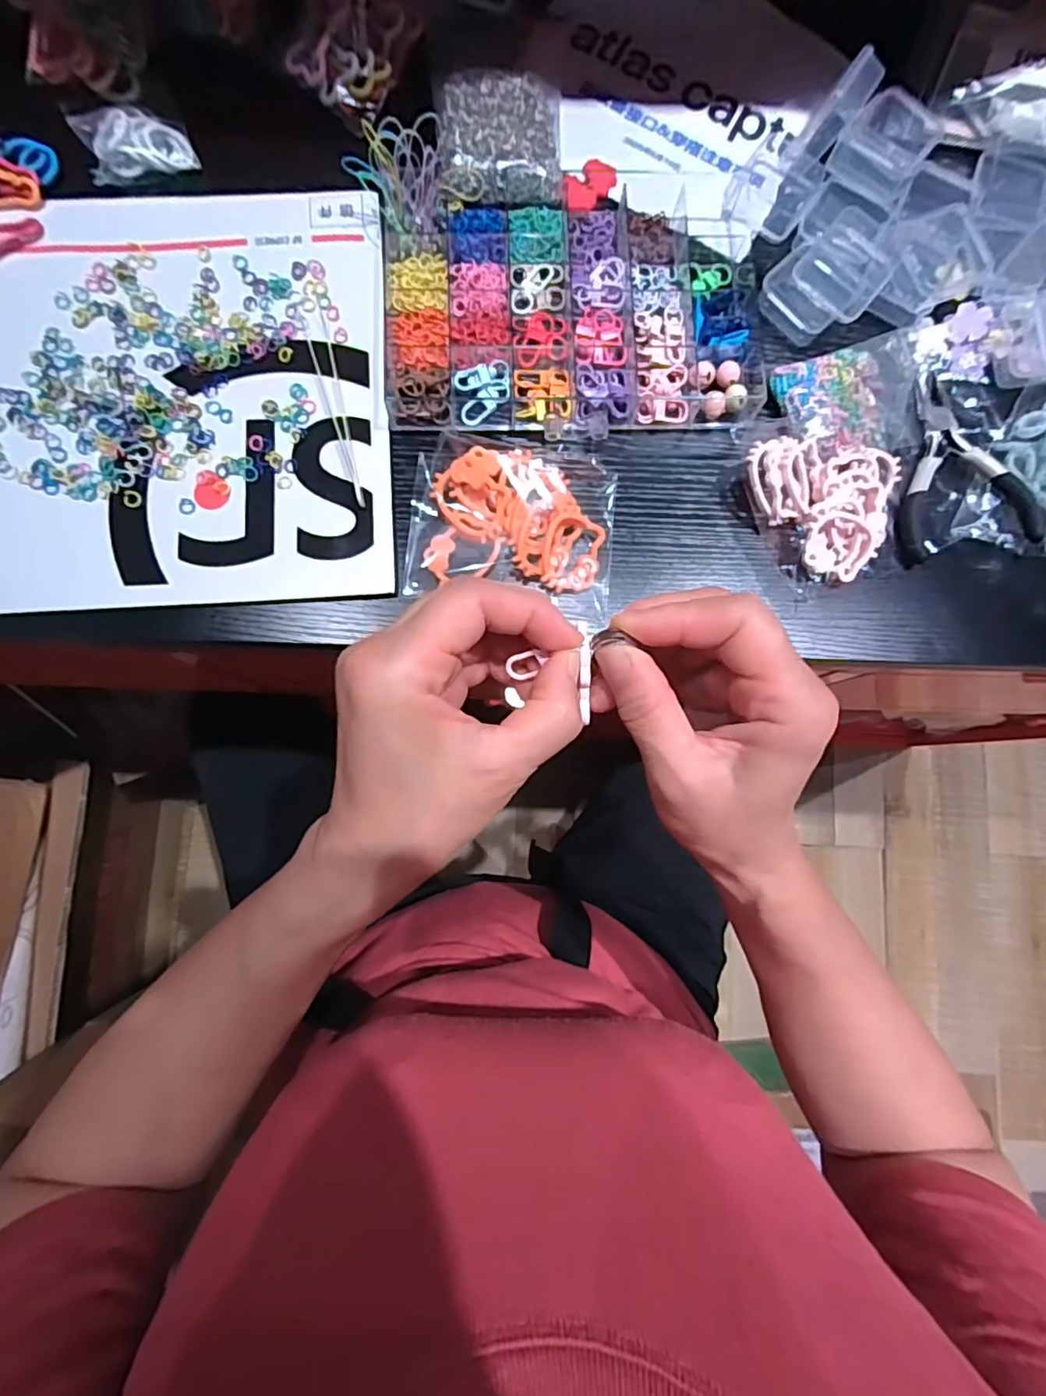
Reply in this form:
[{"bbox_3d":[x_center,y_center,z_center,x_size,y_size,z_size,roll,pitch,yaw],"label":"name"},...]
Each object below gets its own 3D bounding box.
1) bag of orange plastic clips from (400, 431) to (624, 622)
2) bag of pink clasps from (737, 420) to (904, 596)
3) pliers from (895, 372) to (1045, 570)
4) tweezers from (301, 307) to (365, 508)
[{"bbox_3d":[-0.004,-0.093,0.312,0.109,0.014,0.082,9,84,-1],"label":"bag of orange plastic clips"},{"bbox_3d":[0.170,-0.115,0.323,0.082,0.024,0.101,-32,86,-5],"label":"bag of pink clasps"},{"bbox_3d":[0.245,-0.135,0.332,0.070,0.018,0.108,-9,84,-3],"label":"pliers"},{"bbox_3d":[-0.105,-0.162,0.323,0.012,0.005,0.119,-15,85,-3],"label":"tweezers"}]

